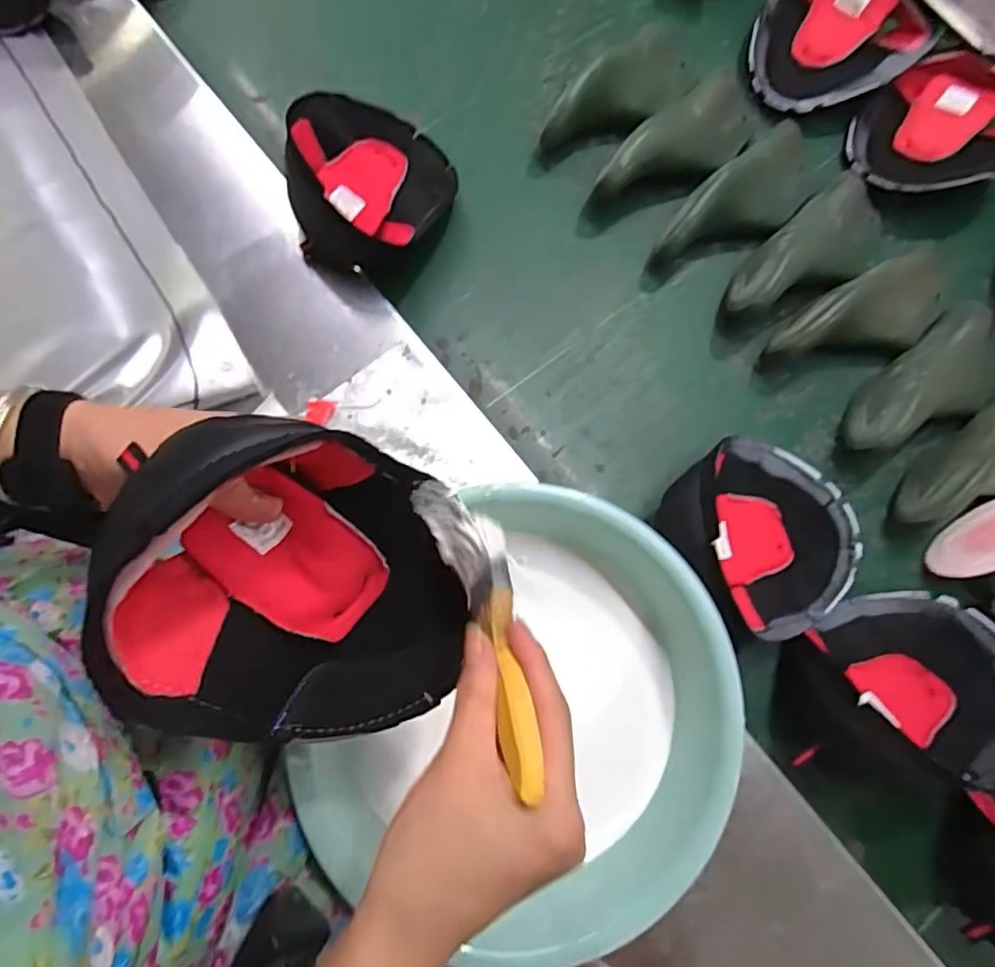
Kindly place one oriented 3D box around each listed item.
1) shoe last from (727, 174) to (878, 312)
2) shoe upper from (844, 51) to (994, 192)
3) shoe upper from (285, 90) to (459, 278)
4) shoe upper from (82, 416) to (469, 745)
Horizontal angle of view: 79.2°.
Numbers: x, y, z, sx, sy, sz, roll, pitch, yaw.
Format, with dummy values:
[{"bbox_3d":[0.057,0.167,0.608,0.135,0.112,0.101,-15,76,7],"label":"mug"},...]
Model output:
[{"bbox_3d":[0.330,-0.245,0.630,0.219,0.065,0.089,-37,79,-9],"label":"shoe last"},{"bbox_3d":[0.491,-0.394,0.673,0.186,0.066,0.160,-39,84,-11],"label":"shoe upper"},{"bbox_3d":[-0.123,-0.300,0.613,0.151,0.102,0.181,2,78,-4],"label":"shoe upper"},{"bbox_3d":[-0.103,0.058,0.311,0.158,0.138,0.142,4,76,0],"label":"shoe upper"}]

